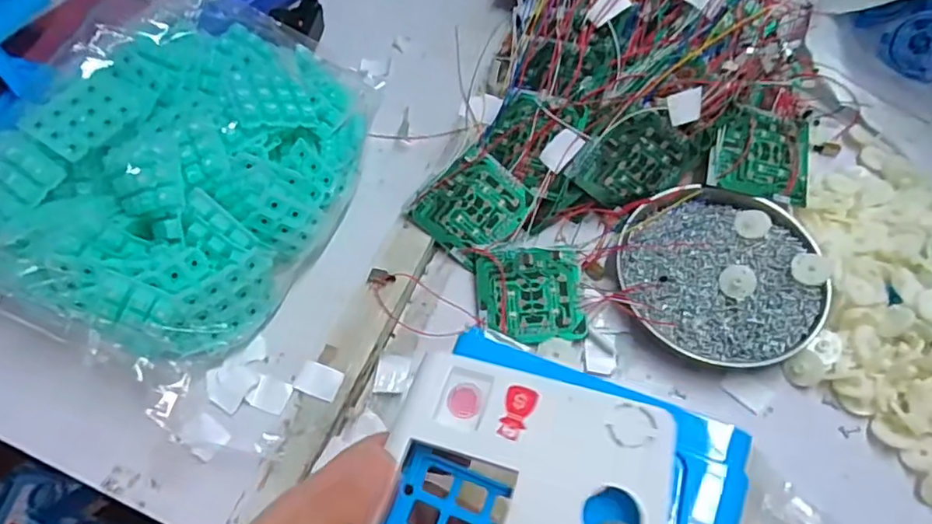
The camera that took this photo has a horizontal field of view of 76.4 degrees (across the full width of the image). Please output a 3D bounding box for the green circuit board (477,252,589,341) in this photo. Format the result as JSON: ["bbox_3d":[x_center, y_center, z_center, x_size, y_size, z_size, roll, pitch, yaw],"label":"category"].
[{"bbox_3d":[0.044,0.022,0.408,0.070,0.010,0.062,-2,61,1],"label":"green circuit board"}]

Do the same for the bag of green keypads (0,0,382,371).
[{"bbox_3d":[-0.203,-0.083,0.428,0.233,0.085,0.283,20,63,13],"label":"bag of green keypads"}]

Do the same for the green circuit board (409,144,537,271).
[{"bbox_3d":[0.005,-0.040,0.433,0.067,0.006,0.073,43,91,5],"label":"green circuit board"}]

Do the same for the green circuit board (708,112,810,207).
[{"bbox_3d":[0.216,-0.079,0.434,0.075,0.005,0.065,9,75,-4],"label":"green circuit board"}]

